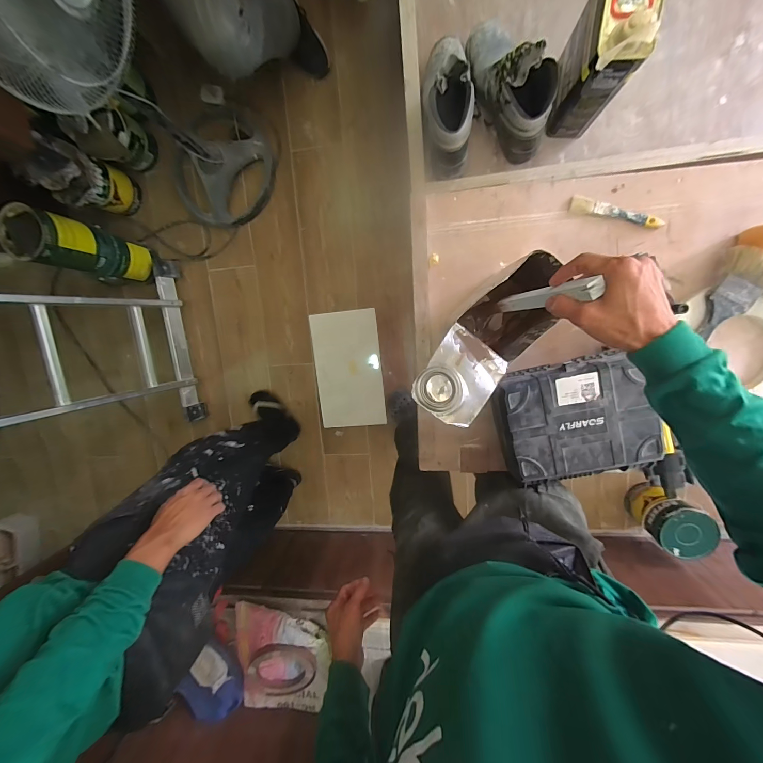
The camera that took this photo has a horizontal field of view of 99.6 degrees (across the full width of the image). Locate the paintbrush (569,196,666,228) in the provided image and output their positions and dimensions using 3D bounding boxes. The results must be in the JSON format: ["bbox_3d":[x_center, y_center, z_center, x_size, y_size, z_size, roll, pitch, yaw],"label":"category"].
[{"bbox_3d":[0.458,-0.328,0.626,0.174,0.014,0.028,15,102,5],"label":"paintbrush"}]

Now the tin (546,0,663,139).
[{"bbox_3d":[0.426,-0.643,0.631,0.093,0.238,0.170,8,101,6],"label":"tin"}]

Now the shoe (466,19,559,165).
[{"bbox_3d":[0.283,-0.660,0.713,0.113,0.145,0.290,-24,96,12],"label":"shoe"}]

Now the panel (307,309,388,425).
[{"bbox_3d":[-0.099,-0.032,0.965,0.197,0.016,0.344,-4,103,5],"label":"panel"}]

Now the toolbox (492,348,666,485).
[{"bbox_3d":[0.351,0.080,0.605,0.251,0.079,0.227,-16,98,6],"label":"toolbox"}]

